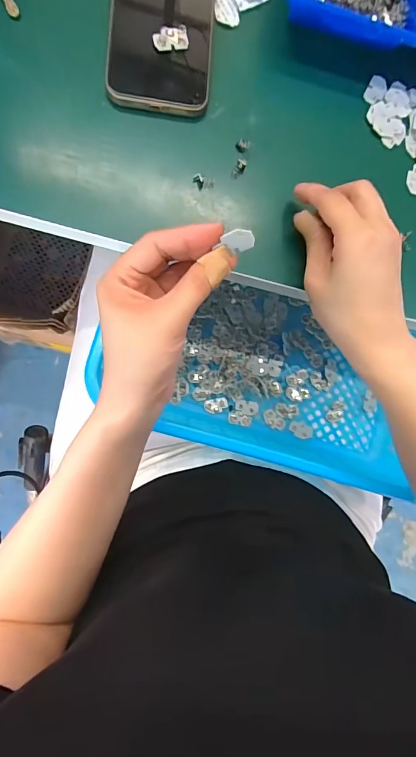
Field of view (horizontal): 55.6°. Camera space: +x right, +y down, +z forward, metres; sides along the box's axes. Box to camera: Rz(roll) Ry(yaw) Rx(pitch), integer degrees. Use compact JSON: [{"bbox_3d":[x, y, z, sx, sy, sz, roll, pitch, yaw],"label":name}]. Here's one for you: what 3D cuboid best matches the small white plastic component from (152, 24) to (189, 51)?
[{"bbox_3d":[-0.028,-0.260,0.302,0.027,0.008,0.012,-16,88,-9],"label":"small white plastic component"}]

